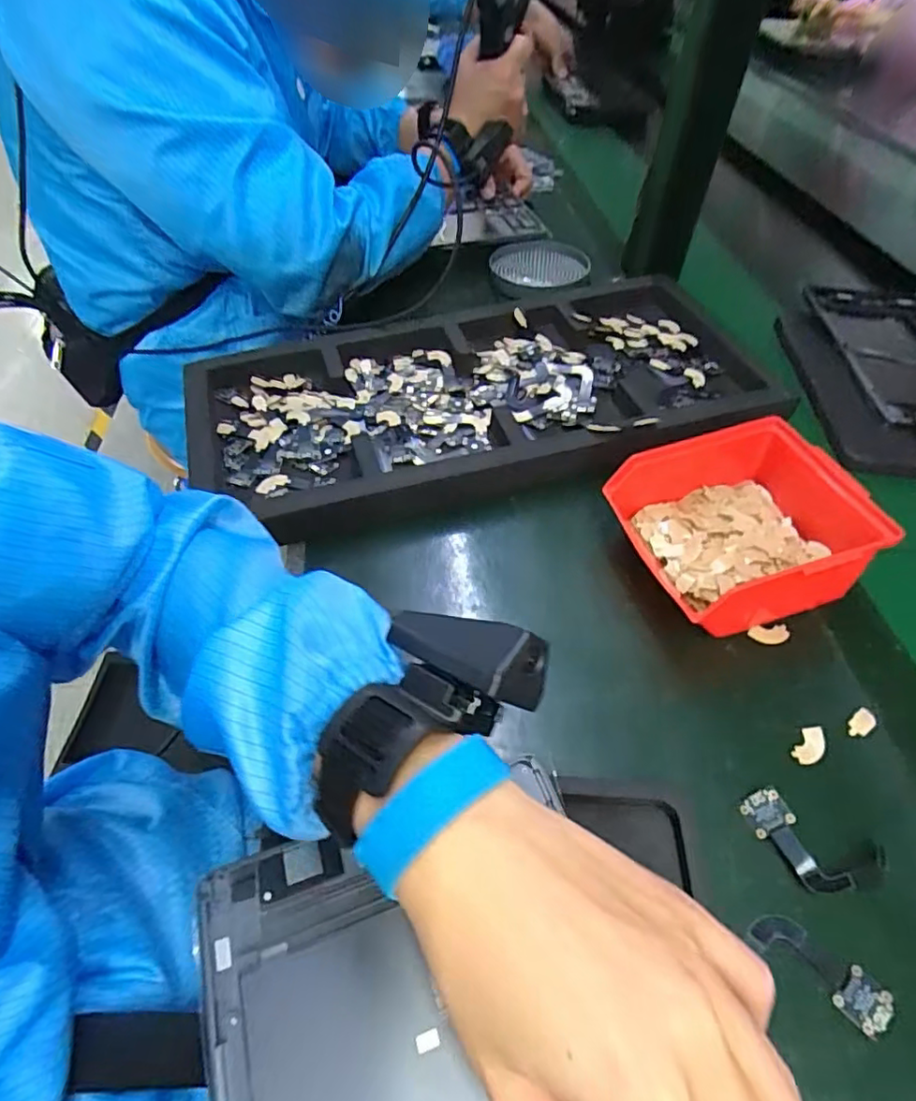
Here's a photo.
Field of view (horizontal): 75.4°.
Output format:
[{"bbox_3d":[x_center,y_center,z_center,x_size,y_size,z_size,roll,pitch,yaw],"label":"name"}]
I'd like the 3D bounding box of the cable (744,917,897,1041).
[{"bbox_3d":[0.162,0.186,0.264,0.059,0.004,0.020,31,55,23],"label":"cable"}]

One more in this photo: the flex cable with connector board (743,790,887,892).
[{"bbox_3d":[0.173,0.147,0.293,0.063,0.010,0.033,26,53,19],"label":"flex cable with connector board"}]

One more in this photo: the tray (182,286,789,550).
[{"bbox_3d":[0.019,-0.135,0.513,0.484,0.049,0.237,-12,50,-12],"label":"tray"}]

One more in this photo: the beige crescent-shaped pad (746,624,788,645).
[{"bbox_3d":[0.199,0.054,0.378,0.024,0.007,0.011,-2,49,-4],"label":"beige crescent-shaped pad"}]

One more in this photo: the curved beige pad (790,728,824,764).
[{"bbox_3d":[0.196,0.108,0.329,0.014,0.004,0.023,30,54,22],"label":"curved beige pad"}]

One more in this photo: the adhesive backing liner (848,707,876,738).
[{"bbox_3d":[0.230,0.099,0.338,0.018,0.006,0.011,-30,56,-25],"label":"adhesive backing liner"}]

